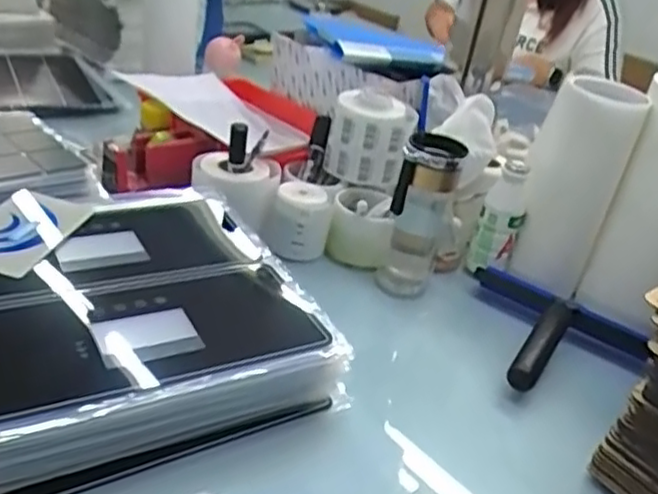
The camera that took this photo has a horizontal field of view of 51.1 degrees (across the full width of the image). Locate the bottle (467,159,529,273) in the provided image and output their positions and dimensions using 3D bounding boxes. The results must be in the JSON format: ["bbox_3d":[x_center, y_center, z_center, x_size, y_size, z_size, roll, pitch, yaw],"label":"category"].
[{"bbox_3d":[0.204,-0.035,0.837,0.046,0.131,0.045,-11,36,-34],"label":"bottle"}]

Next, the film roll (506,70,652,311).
[{"bbox_3d":[0.283,-0.070,0.817,0.099,0.240,0.075,16,30,8],"label":"film roll"}]

